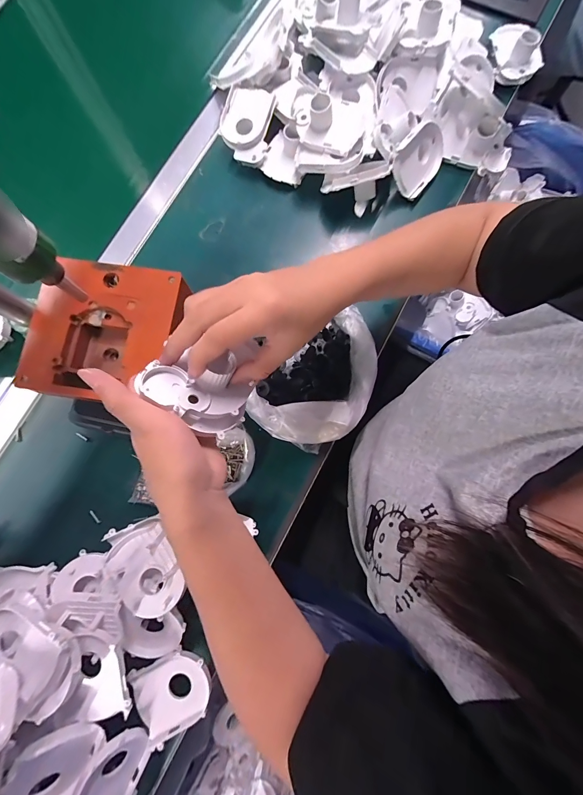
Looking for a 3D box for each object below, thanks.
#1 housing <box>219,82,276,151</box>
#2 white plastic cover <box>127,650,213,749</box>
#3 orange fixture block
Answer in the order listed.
[{"bbox_3d":[-0.061,-0.381,0.441,0.066,0.030,0.090,20,81,4],"label":"housing"},{"bbox_3d":[-0.123,0.304,0.329,0.073,0.012,0.069,-22,80,-3],"label":"white plastic cover"},{"bbox_3d":[-0.206,-0.071,0.359,0.170,0.044,0.150,8,80,2],"label":"orange fixture block"}]

